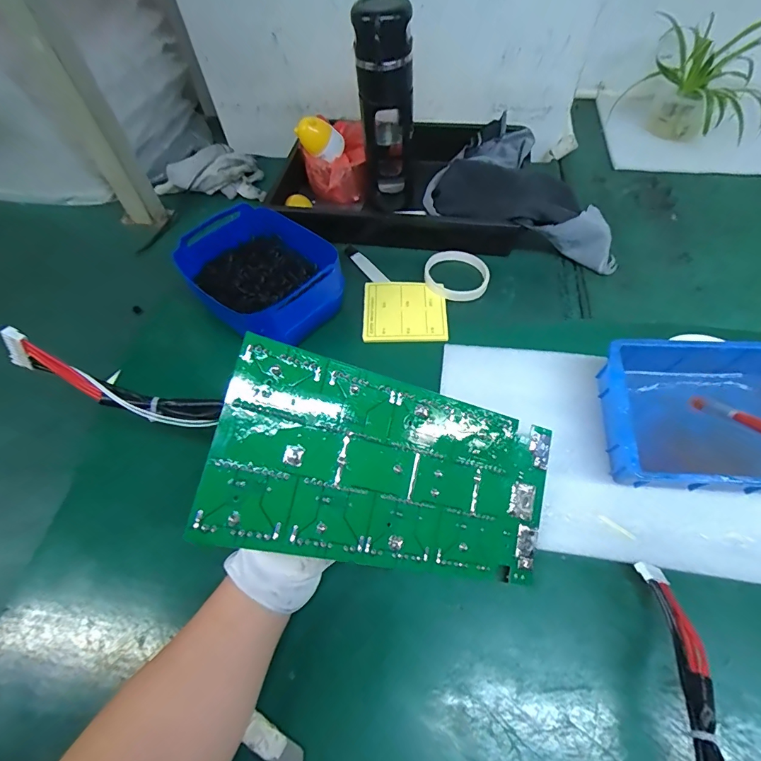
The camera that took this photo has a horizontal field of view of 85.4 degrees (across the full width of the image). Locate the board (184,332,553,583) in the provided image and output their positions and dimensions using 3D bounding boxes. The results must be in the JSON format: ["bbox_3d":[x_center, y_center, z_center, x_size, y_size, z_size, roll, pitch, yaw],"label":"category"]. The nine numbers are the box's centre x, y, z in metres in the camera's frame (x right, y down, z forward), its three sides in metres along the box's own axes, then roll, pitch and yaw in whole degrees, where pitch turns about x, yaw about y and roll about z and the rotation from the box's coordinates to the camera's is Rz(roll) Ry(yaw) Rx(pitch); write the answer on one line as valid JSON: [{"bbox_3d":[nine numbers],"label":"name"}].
[{"bbox_3d":[0.020,0.072,0.320,0.281,0.007,0.135,18,77,-22],"label":"board"}]

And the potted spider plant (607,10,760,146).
[{"bbox_3d":[0.533,-0.475,0.659,0.162,0.149,0.201,-32,61,-16],"label":"potted spider plant"}]

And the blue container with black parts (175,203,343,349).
[{"bbox_3d":[-0.149,-0.134,0.525,0.158,0.074,0.199,-38,63,-19],"label":"blue container with black parts"}]

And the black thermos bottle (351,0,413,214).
[{"bbox_3d":[0.009,-0.345,0.546,0.066,0.241,0.073,-2,57,2],"label":"black thermos bottle"}]

